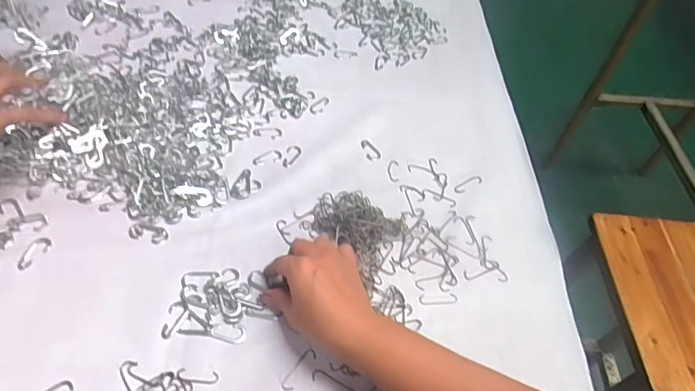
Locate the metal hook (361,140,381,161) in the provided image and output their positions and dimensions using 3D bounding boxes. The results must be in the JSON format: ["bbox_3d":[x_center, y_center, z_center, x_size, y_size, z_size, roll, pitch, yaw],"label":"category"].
[{"bbox_3d":[0.030,-0.060,0.612,0.019,0.004,0.036,-11,53,-15],"label":"metal hook"}]

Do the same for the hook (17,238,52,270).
[{"bbox_3d":[-0.313,0.056,0.472,0.019,0.004,0.036,29,54,17],"label":"hook"}]

